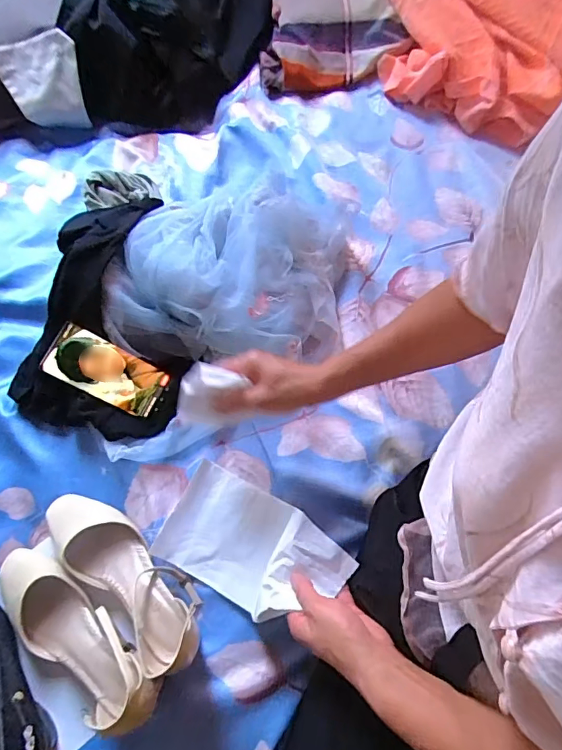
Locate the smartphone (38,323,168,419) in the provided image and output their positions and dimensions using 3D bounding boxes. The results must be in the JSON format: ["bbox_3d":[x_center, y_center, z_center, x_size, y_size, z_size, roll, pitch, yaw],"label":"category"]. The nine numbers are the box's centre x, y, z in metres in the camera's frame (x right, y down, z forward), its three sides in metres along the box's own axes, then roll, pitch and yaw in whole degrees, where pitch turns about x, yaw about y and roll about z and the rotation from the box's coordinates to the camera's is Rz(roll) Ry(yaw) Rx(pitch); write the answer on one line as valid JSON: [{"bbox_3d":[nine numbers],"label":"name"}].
[{"bbox_3d":[-0.229,-0.003,0.618,0.155,0.006,0.071,30,80,-21],"label":"smartphone"}]

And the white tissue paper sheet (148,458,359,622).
[{"bbox_3d":[-0.033,0.205,0.549,0.218,0.074,0.128,26,72,9],"label":"white tissue paper sheet"}]

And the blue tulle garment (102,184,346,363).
[{"bbox_3d":[-0.065,-0.155,0.657,0.308,0.108,0.301,5,70,1],"label":"blue tulle garment"}]

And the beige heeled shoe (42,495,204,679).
[{"bbox_3d":[-0.187,0.226,0.531,0.246,0.084,0.080,39,74,13],"label":"beige heeled shoe"}]

